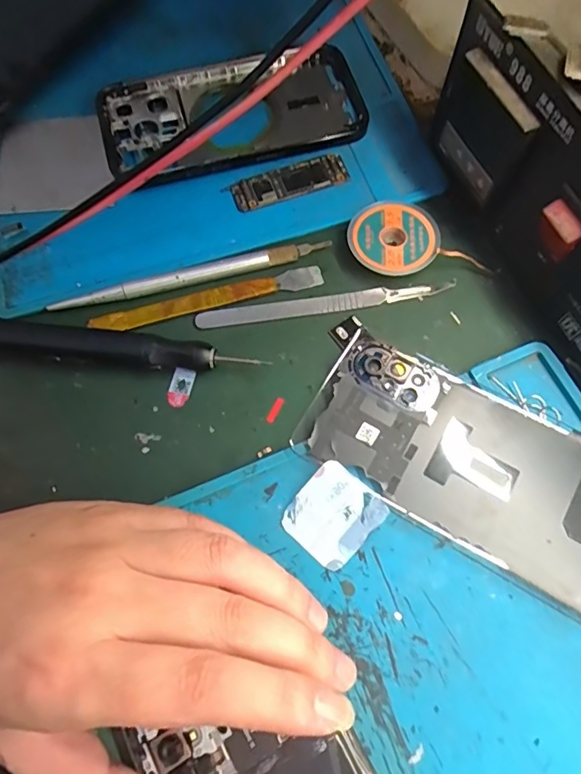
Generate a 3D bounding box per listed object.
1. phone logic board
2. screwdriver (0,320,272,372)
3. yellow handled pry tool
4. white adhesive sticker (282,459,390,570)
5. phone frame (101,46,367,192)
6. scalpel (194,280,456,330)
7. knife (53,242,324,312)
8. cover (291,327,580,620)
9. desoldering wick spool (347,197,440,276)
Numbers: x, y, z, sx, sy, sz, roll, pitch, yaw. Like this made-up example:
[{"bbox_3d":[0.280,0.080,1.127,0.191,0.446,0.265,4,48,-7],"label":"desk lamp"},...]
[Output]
[{"bbox_3d":[-0.001,-0.110,0.260,0.063,0.005,0.018,-18,71,-5],"label":"phone logic board"},{"bbox_3d":[-0.086,-0.018,0.228,0.142,0.016,0.014,7,71,4],"label":"screwdriver"},{"bbox_3d":[-0.041,-0.044,0.242,0.115,0.006,0.012,-14,71,-3],"label":"yellow handled pry tool"},{"bbox_3d":[0.018,0.054,0.204,0.033,0.006,0.035,42,77,14],"label":"white adhesive sticker"},{"bbox_3d":[-0.031,-0.150,0.268,0.142,0.012,0.068,-17,76,-7],"label":"phone frame"},{"bbox_3d":[0.017,-0.041,0.242,0.126,0.006,0.010,-8,70,-1],"label":"scalpel"},{"bbox_3d":[-0.049,-0.056,0.241,0.139,0.007,0.008,-14,71,-3],"label":"knife"},{"bbox_3d":[0.083,0.035,0.209,0.153,0.007,0.068,29,74,12],"label":"cover"},{"bbox_3d":[0.052,-0.075,0.246,0.045,0.011,0.042,-1,70,1],"label":"desoldering wick spool"}]

